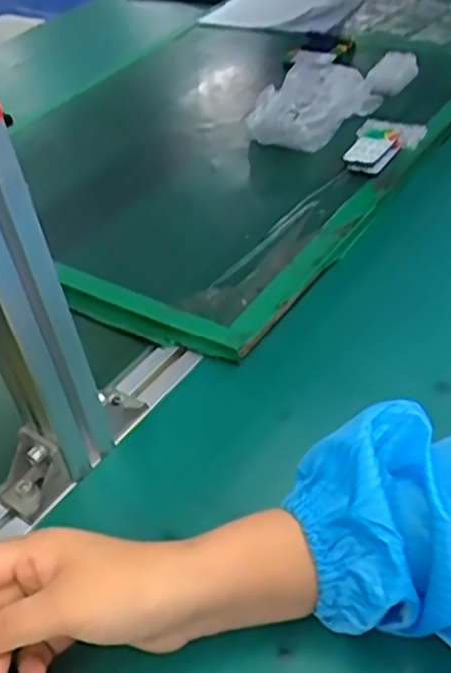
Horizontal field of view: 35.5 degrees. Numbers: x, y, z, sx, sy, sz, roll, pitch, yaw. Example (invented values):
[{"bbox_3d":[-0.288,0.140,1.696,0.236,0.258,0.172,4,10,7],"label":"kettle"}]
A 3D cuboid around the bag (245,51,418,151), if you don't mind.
[{"bbox_3d":[0.127,-0.288,0.813,0.138,0.031,0.222,11,43,22],"label":"bag"}]

